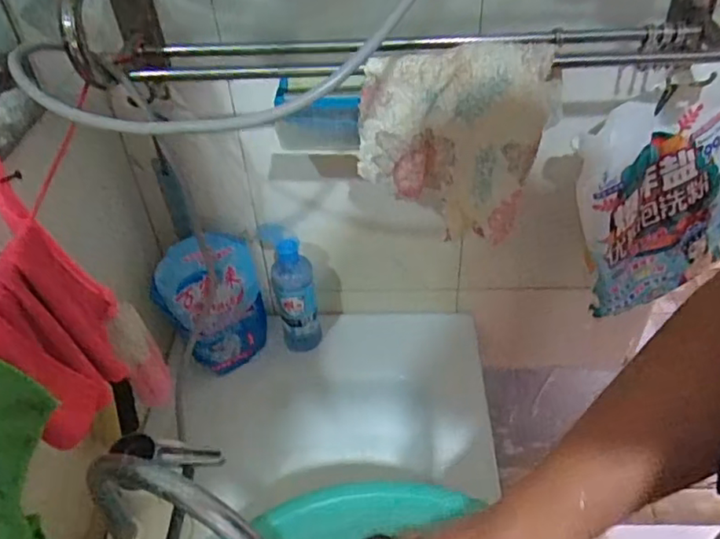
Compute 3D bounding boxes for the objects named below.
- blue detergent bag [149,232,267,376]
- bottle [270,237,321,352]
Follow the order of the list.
[{"bbox_3d":[-0.174,0.044,0.737,0.123,0.168,0.054,-29,48,-26],"label":"blue detergent bag"},{"bbox_3d":[-0.080,0.032,0.760,0.049,0.155,0.047,-12,43,-10],"label":"bottle"}]

